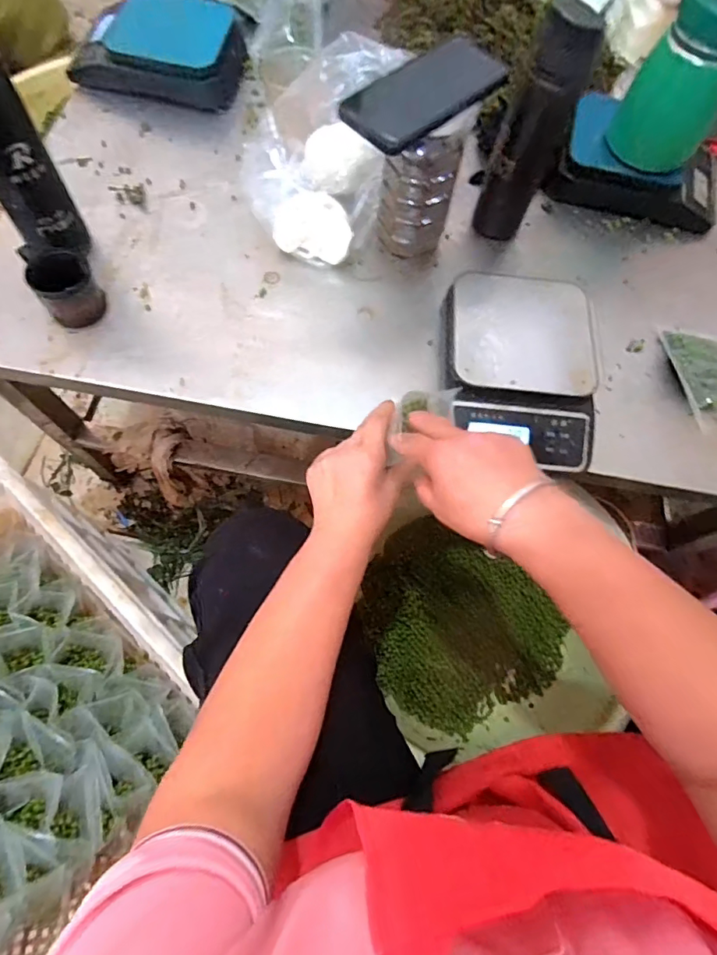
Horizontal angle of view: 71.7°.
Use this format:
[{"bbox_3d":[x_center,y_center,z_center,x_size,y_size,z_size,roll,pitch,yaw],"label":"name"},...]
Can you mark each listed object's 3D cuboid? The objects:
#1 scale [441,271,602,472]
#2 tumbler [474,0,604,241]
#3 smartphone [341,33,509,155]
[{"bbox_3d":[0.164,-0.115,0.527,0.159,0.060,0.200,10,68,1],"label":"scale"},{"bbox_3d":[0.186,-0.365,0.542,0.063,0.229,0.073,24,69,7],"label":"tumbler"},{"bbox_3d":[0.062,-0.356,0.454,0.149,0.013,0.075,-38,79,-8],"label":"smartphone"}]

